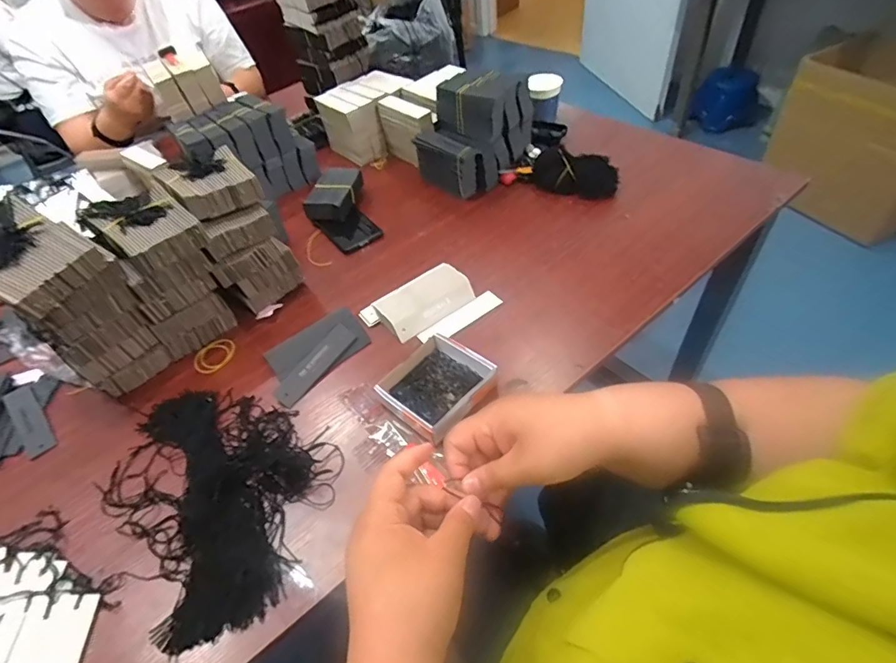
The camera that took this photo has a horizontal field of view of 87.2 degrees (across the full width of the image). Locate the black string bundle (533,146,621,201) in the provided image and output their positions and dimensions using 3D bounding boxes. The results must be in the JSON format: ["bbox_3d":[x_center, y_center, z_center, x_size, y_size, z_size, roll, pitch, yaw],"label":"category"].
[{"bbox_3d":[0.222,-0.277,0.816,0.147,0.059,0.066,23,55,26],"label":"black string bundle"}]

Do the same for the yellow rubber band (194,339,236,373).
[{"bbox_3d":[-0.330,0.034,0.667,0.061,0.004,0.058,-4,42,4],"label":"yellow rubber band"}]

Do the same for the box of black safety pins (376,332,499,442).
[{"bbox_3d":[-0.014,0.067,0.565,0.114,0.044,0.117,34,61,31],"label":"box of black safety pins"}]

